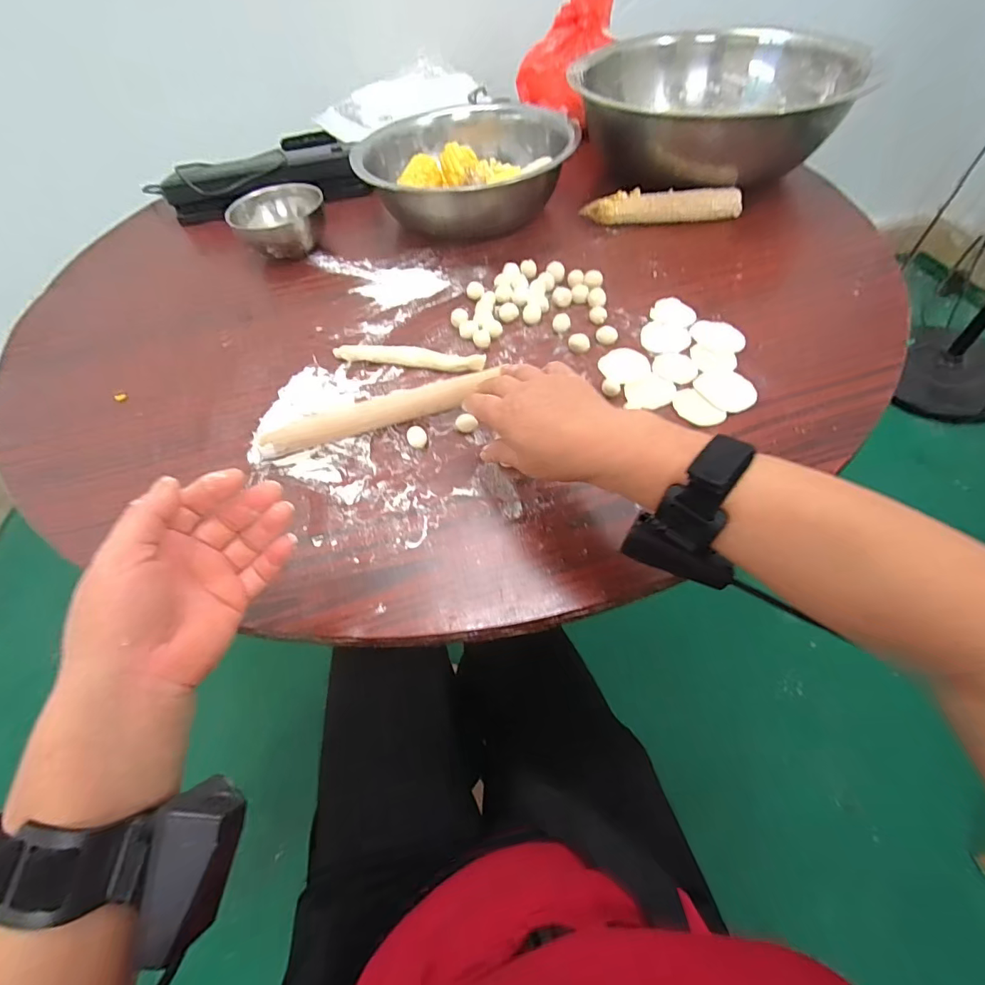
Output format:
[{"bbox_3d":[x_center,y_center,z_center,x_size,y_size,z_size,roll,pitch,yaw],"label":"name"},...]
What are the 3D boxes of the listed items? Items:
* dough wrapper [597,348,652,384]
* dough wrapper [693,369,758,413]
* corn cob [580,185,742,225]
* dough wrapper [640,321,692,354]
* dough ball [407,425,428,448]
[{"bbox_3d":[0.139,-0.135,0.483,0.050,0.004,0.054,-2,54,3],"label":"dough wrapper"},{"bbox_3d":[0.232,-0.103,0.454,0.058,0.004,0.058,-2,54,3],"label":"dough wrapper"},{"bbox_3d":[0.239,-0.405,0.647,0.210,0.035,0.031,-2,54,4],"label":"corn cob"},{"bbox_3d":[0.190,-0.170,0.506,0.051,0.004,0.052,18,58,17],"label":"dough wrapper"},{"bbox_3d":[-0.072,-0.053,0.440,0.018,0.011,0.020,-16,54,-7],"label":"dough ball"}]

